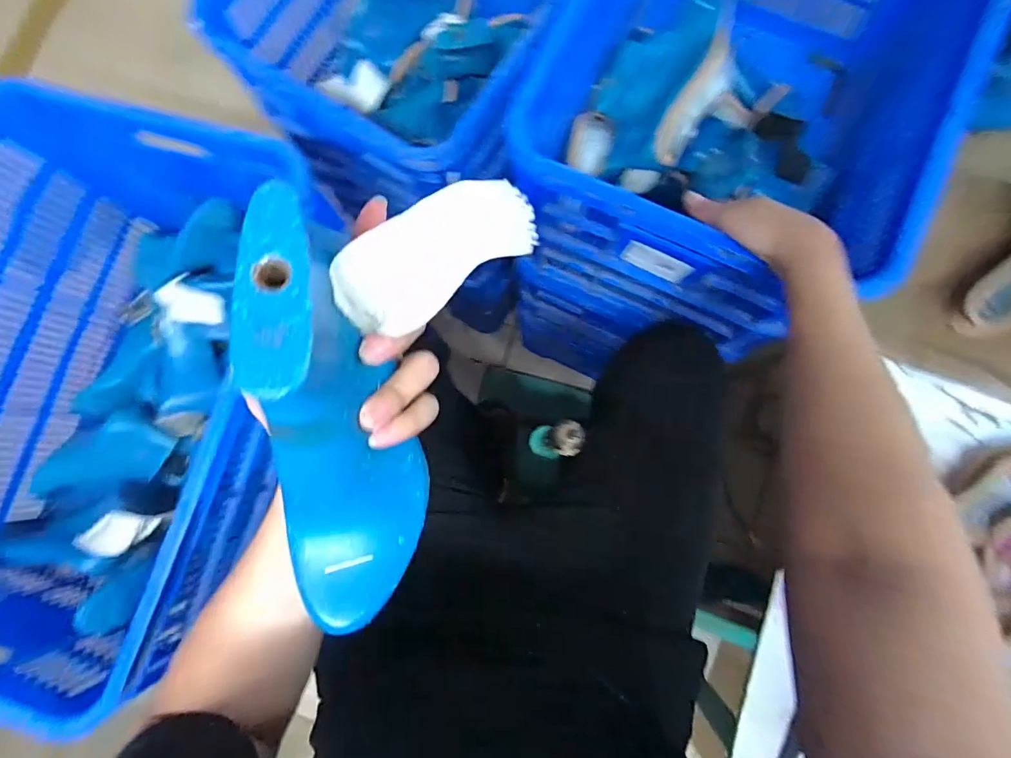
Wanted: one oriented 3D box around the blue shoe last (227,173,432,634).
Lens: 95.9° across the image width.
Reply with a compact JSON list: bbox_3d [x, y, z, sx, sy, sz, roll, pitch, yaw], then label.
[{"bbox_3d":[-0.091,0.027,0.239,0.070,0.073,0.227,-2,119,2],"label":"blue shoe last"}]

